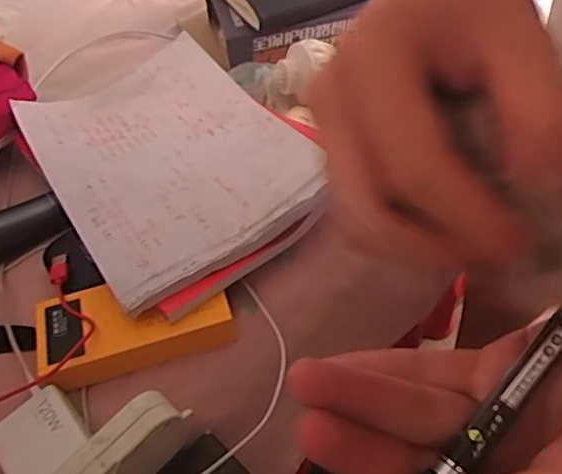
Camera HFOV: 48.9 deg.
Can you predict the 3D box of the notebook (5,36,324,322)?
[{"bbox_3d":[-0.104,-0.076,0.567,0.208,0.030,0.297,-29,51,-18],"label":"notebook"}]

